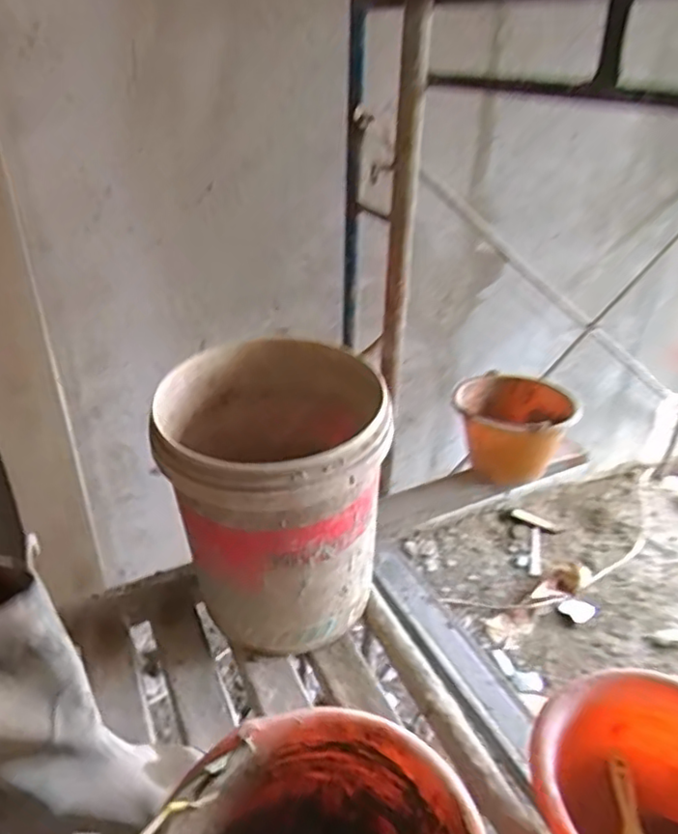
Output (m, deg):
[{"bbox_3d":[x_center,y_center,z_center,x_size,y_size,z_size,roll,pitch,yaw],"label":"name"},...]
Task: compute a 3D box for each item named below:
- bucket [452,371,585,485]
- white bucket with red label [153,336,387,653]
[{"bbox_3d":[0.362,0.022,1.337,0.239,0.157,0.203,18,36,24],"label":"bucket"},{"bbox_3d":[-0.090,0.114,0.906,0.282,0.360,0.299,-2,33,-6],"label":"white bucket with red label"}]

